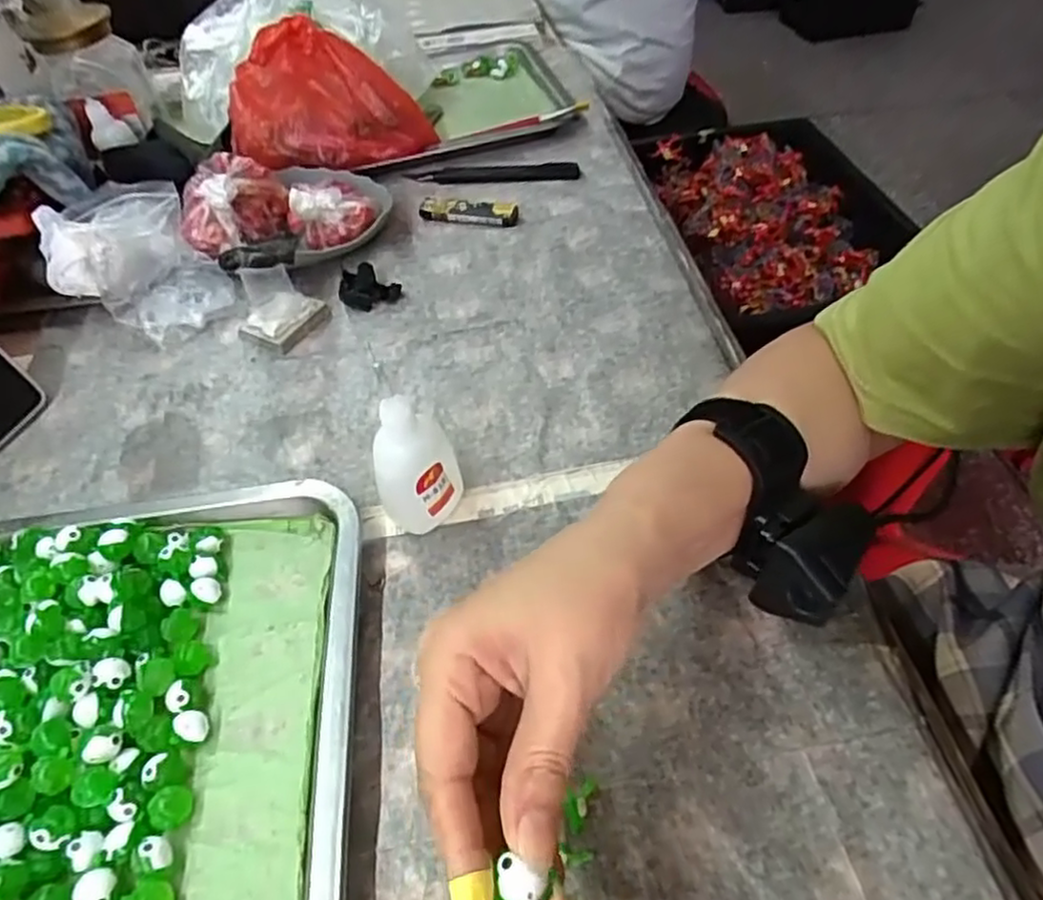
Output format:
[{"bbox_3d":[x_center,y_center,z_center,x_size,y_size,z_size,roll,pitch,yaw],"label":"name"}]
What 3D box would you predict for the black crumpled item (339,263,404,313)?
[{"bbox_3d":[-0.111,-0.120,0.500,0.042,0.015,0.037,-19,50,-10],"label":"black crumpled item"}]

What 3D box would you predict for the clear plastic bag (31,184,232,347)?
[{"bbox_3d":[-0.278,-0.133,0.492,0.101,0.070,0.110,-32,54,-20],"label":"clear plastic bag"}]

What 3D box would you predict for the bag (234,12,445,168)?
[{"bbox_3d":[-0.159,-0.283,0.571,0.159,0.121,0.064,-22,51,-14],"label":"bag"}]

